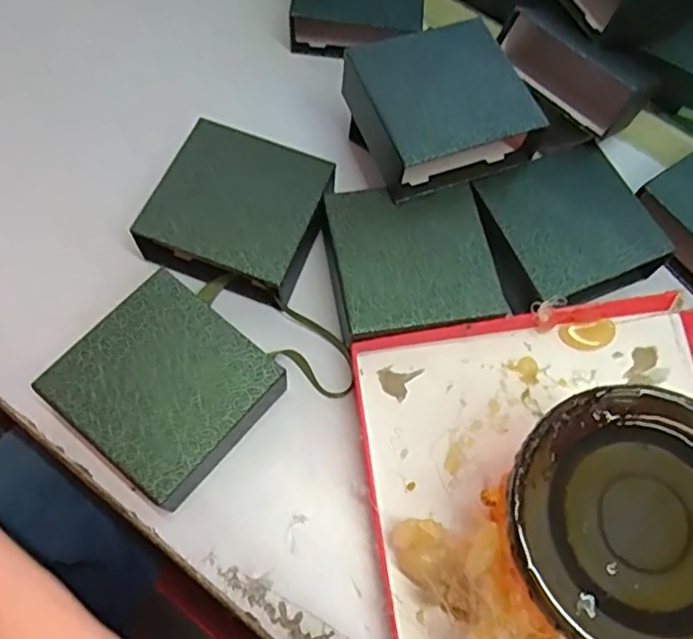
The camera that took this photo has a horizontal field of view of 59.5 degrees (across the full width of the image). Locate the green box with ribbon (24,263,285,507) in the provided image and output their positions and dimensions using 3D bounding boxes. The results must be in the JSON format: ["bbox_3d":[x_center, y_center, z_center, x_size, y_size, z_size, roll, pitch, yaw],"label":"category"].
[{"bbox_3d":[-0.093,0.036,0.321,0.096,0.034,0.089,38,70,12],"label":"green box with ribbon"}]

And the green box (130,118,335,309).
[{"bbox_3d":[-0.064,-0.066,0.370,0.096,0.039,0.093,20,68,5],"label":"green box"}]

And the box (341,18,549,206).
[{"bbox_3d":[0.056,-0.130,0.365,0.099,0.037,0.091,-20,72,-8],"label":"box"}]

